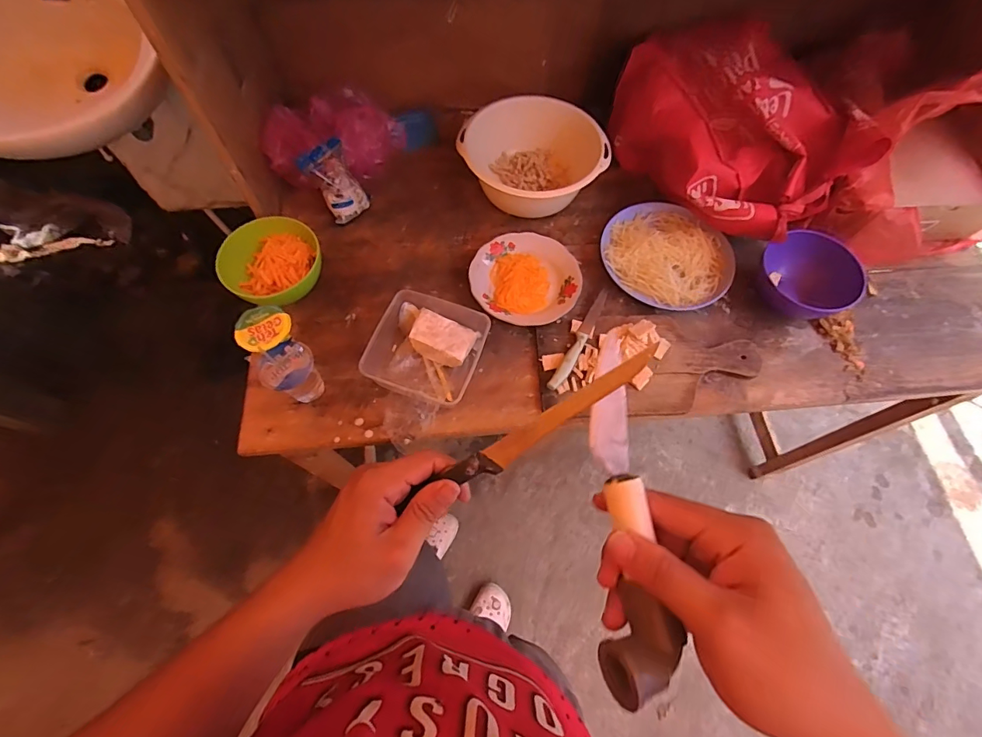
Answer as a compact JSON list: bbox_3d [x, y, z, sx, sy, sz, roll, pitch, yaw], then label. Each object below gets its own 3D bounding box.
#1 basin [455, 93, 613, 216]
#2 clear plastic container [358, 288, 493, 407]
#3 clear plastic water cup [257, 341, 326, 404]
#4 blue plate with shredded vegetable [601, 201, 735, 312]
[{"bbox_3d":[0.076,-0.388,0.828,0.256,0.094,0.198,3,65,1],"label":"basin"},{"bbox_3d":[-0.095,-0.028,0.686,0.158,0.050,0.165,17,66,8],"label":"clear plastic container"},{"bbox_3d":[-0.276,0.013,0.640,0.071,0.084,0.060,-40,71,-17],"label":"clear plastic water cup"},{"bbox_3d":[0.301,-0.200,0.783,0.194,0.027,0.226,-36,70,-15],"label":"blue plate with shredded vegetable"}]

